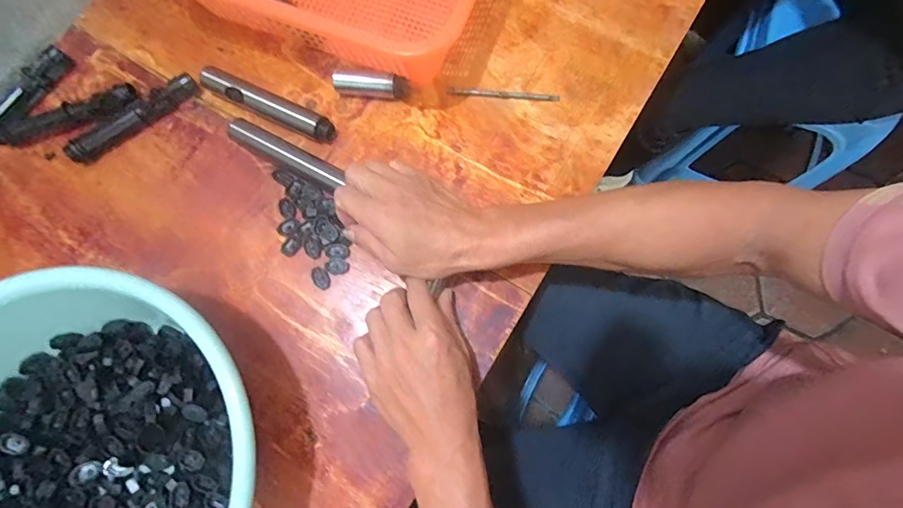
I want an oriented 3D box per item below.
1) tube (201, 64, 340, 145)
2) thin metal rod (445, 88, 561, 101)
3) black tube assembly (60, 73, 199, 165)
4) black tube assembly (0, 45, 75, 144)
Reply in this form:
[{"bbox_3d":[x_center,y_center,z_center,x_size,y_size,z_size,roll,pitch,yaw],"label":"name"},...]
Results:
[{"bbox_3d":[-0.195,-0.157,0.459,0.155,0.021,0.025,25,79,7],"label":"tube"},{"bbox_3d":[0.054,-0.169,0.457,0.116,0.004,0.008,6,78,3],"label":"thin metal rod"},{"bbox_3d":[-0.334,-0.142,0.458,0.143,0.029,0.019,-38,79,-7],"label":"black tube assembly"},{"bbox_3d":[-0.461,-0.160,0.463,0.023,0.028,0.142,27,80,7],"label":"black tube assembly"}]

